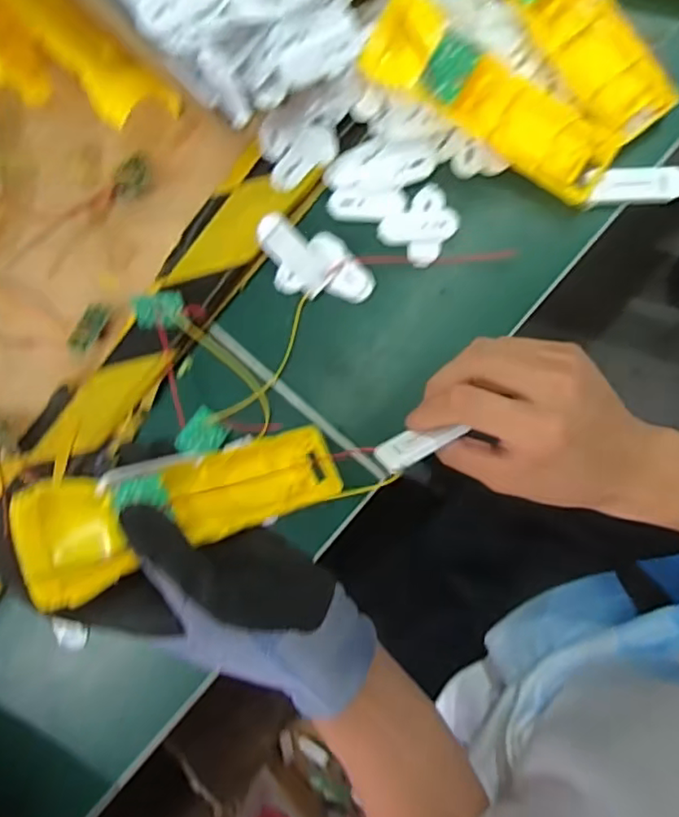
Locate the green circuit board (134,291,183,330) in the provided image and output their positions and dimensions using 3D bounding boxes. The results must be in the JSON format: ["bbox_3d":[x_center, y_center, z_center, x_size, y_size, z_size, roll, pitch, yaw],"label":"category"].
[{"bbox_3d":[-0.119,-0.064,0.403,0.036,0.006,0.024,-1,114,16],"label":"green circuit board"}]

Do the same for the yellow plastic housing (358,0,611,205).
[{"bbox_3d":[0.092,-0.185,0.369,0.162,0.024,0.042,32,95,-6],"label":"yellow plastic housing"}]

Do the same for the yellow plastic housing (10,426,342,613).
[{"bbox_3d":[-0.070,0.045,0.309,0.029,0.166,0.050,-20,85,53],"label":"yellow plastic housing"}]

